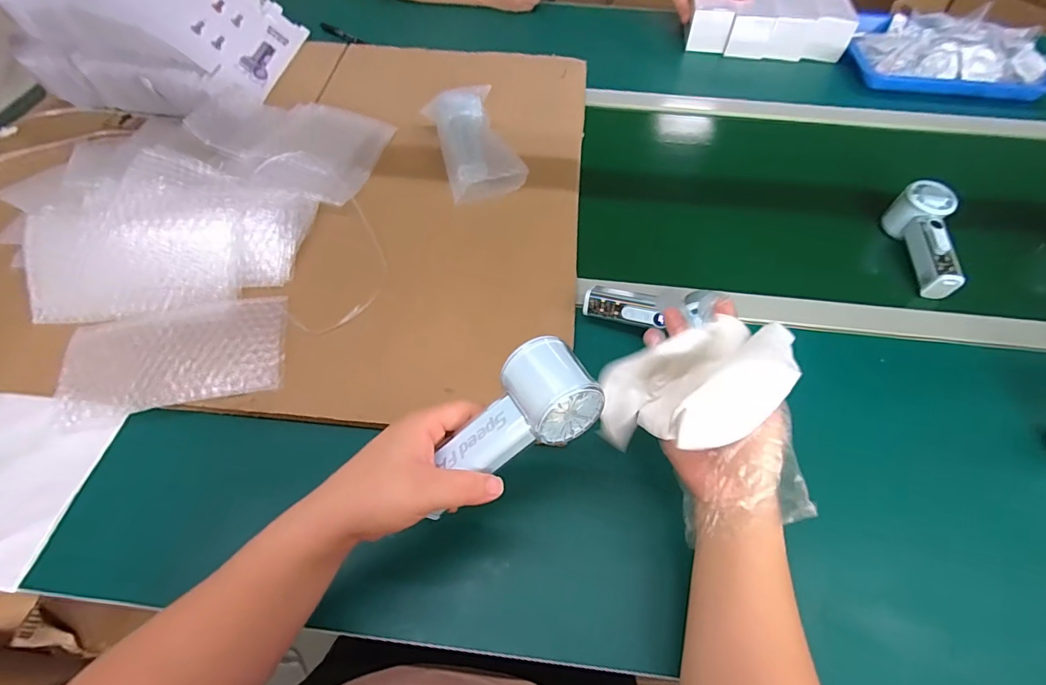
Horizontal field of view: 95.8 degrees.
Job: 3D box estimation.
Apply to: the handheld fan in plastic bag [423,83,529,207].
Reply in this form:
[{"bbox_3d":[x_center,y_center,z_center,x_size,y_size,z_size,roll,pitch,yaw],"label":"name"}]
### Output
[{"bbox_3d":[-0.072,-0.294,0.679,0.103,0.053,0.201,-14,57,-10],"label":"handheld fan in plastic bag"}]

